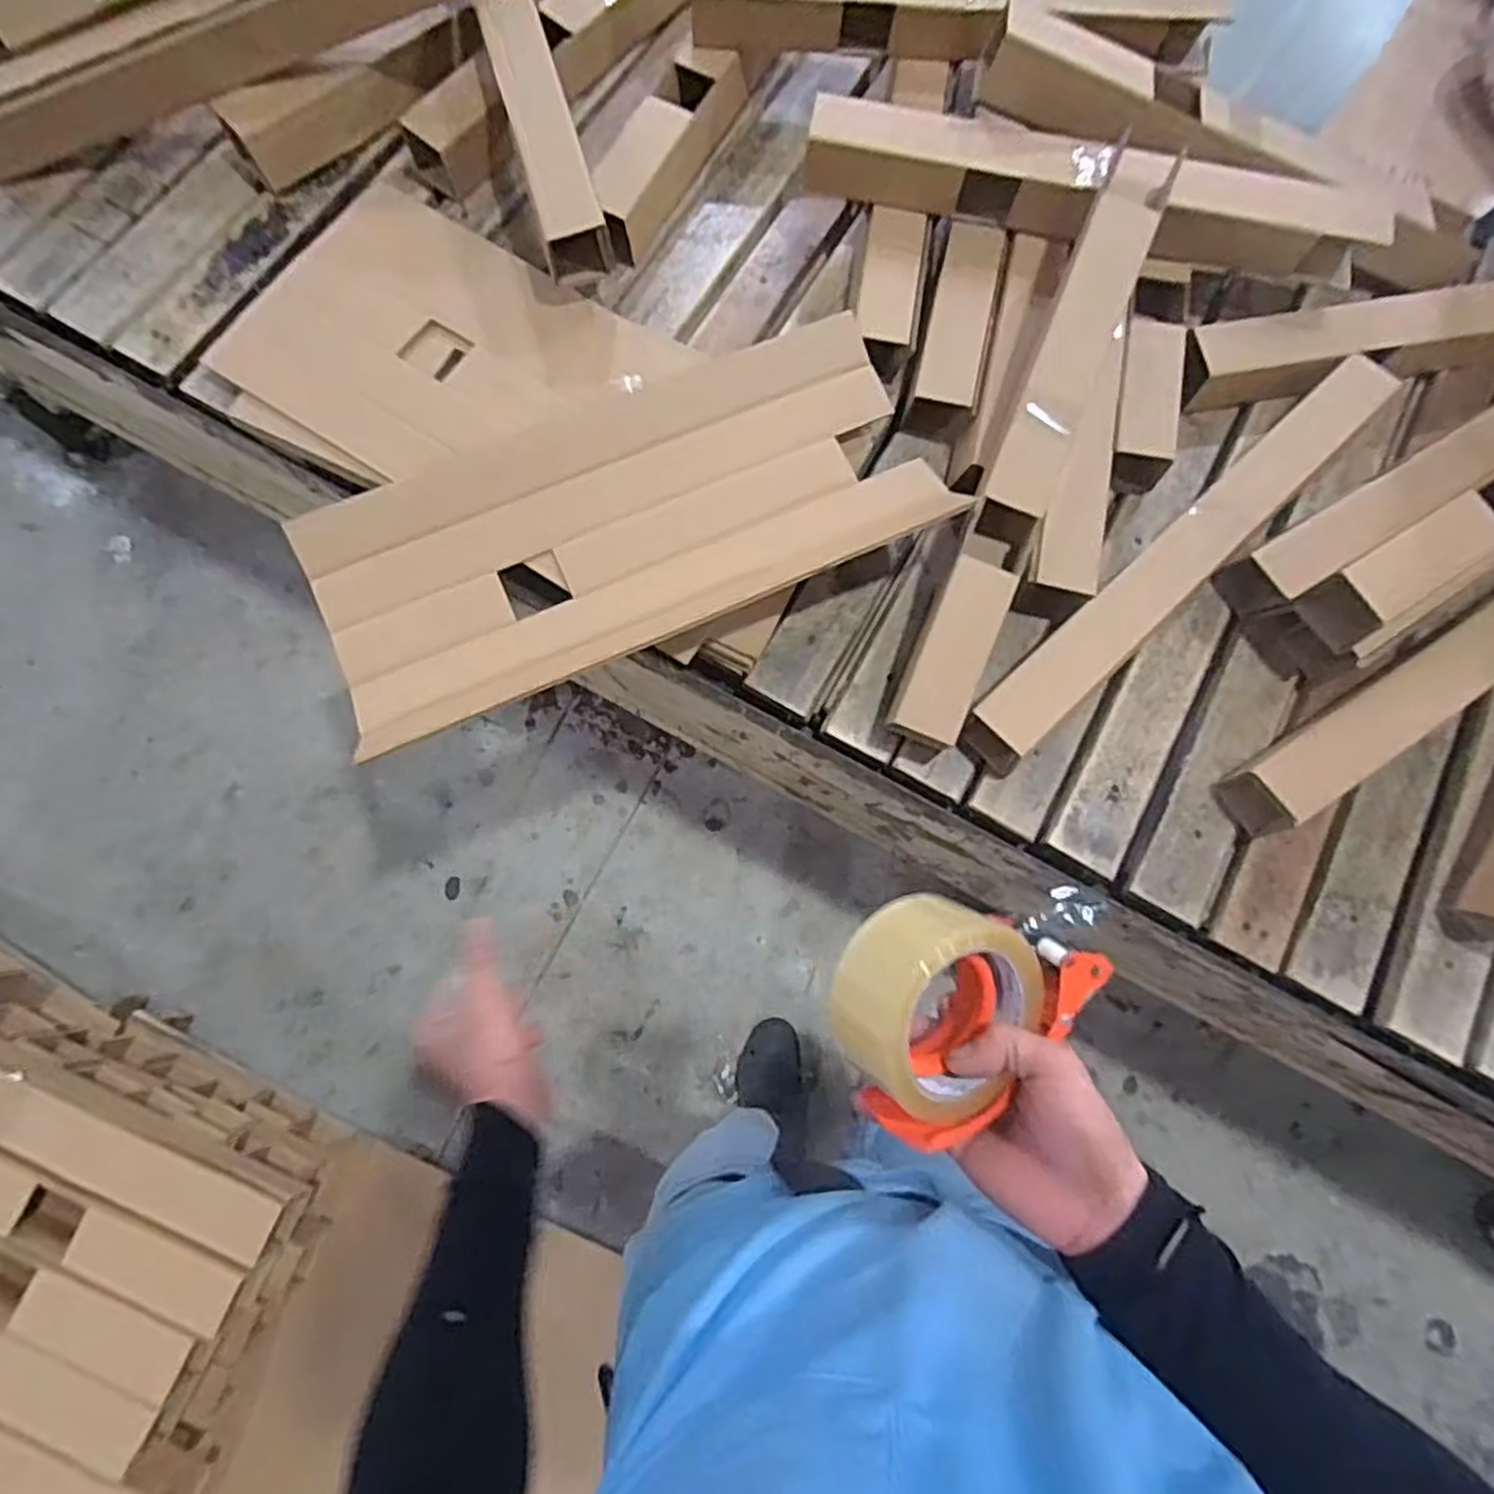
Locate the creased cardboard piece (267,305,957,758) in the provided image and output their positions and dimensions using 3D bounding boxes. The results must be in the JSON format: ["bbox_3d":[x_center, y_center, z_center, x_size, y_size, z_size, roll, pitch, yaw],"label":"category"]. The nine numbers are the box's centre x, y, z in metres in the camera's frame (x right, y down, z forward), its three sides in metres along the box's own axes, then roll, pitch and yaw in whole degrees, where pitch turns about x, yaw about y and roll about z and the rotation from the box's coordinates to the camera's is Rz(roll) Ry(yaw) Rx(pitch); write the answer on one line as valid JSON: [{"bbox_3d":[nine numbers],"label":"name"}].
[{"bbox_3d":[-0.136,-0.250,0.899,0.681,0.088,0.295,-24,77,-7],"label":"creased cardboard piece"}]

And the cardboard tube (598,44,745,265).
[{"bbox_3d":[-0.106,-0.767,0.995,0.077,0.077,0.323,28,76,6],"label":"cardboard tube"}]

